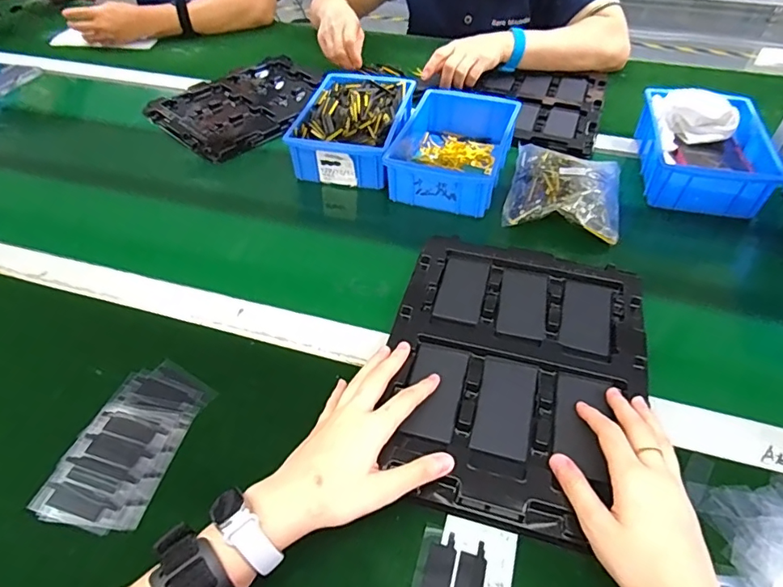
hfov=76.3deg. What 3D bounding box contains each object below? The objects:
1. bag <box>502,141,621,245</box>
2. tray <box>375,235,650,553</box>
[{"bbox_3d":[0.216,-0.132,0.619,0.130,0.045,0.155,13,49,12],"label":"bag"},{"bbox_3d":[0.107,0.058,0.441,0.214,0.025,0.279,12,49,11],"label":"tray"}]

